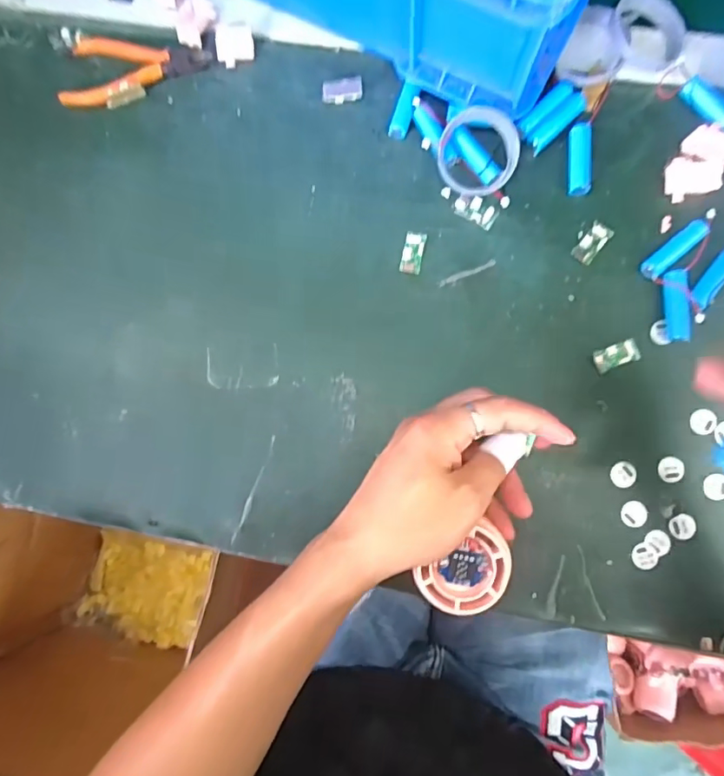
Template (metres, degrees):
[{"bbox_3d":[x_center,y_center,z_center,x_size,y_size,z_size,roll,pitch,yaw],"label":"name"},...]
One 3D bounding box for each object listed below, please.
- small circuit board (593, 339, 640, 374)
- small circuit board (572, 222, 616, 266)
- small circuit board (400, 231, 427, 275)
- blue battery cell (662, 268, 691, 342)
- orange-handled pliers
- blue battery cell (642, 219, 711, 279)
[{"bbox_3d":[0.181,-0.023,0.360,0.031,0.004,0.016,-22,81,1],"label":"small circuit board"},{"bbox_3d":[0.168,-0.108,0.372,0.019,0.004,0.031,40,87,8],"label":"small circuit board"},{"bbox_3d":[0.038,-0.101,0.377,0.016,0.004,0.031,12,84,6],"label":"small circuit board"},{"bbox_3d":[0.221,-0.058,0.354,0.014,0.011,0.051,1,83,5],"label":"blue battery cell"},{"bbox_3d":[-0.177,-0.256,0.401,0.121,0.009,0.059,-2,82,4],"label":"orange-handled pliers"},{"bbox_3d":[0.225,-0.102,0.360,0.059,0.016,0.013,-40,81,-2],"label":"blue battery cell"}]

